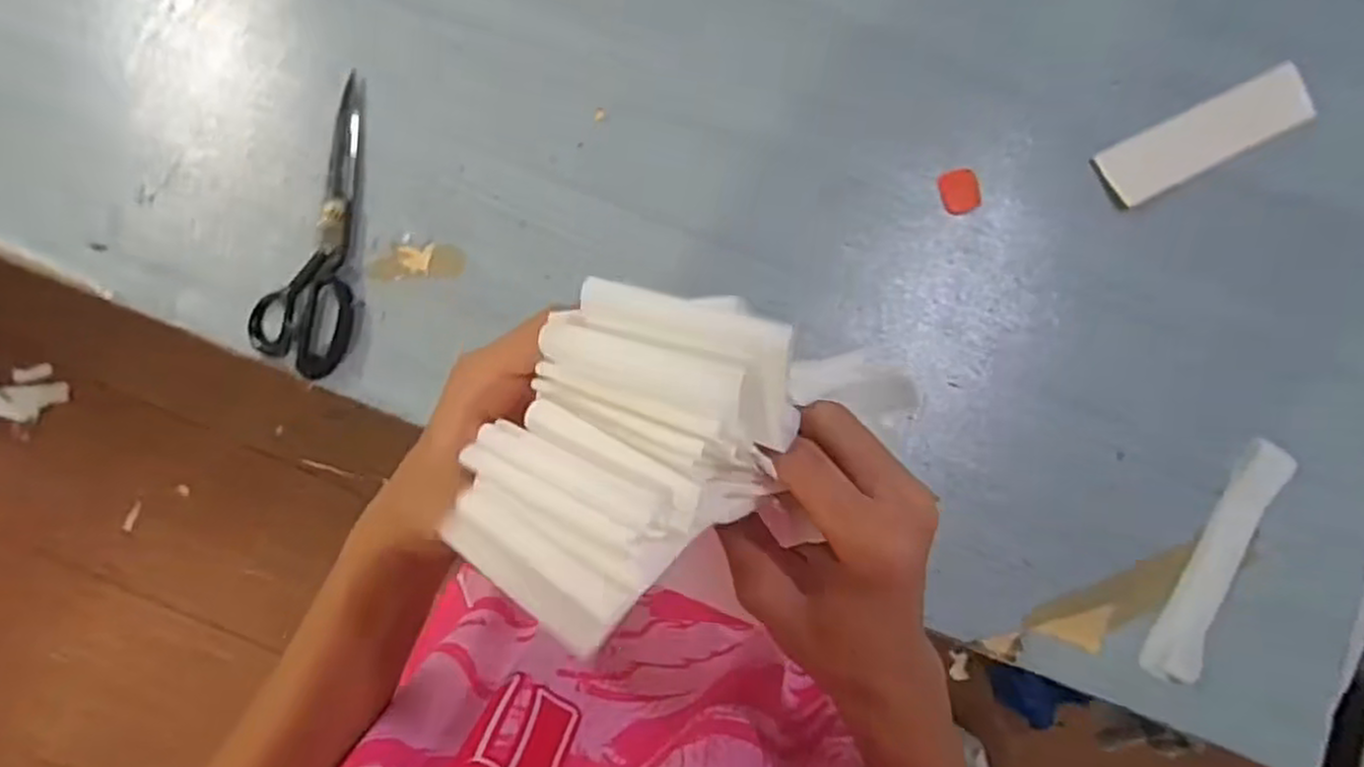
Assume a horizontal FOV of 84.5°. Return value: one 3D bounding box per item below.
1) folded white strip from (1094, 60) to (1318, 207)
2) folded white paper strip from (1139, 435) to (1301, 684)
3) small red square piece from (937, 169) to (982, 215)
[{"bbox_3d":[0.536,-0.254,0.765,0.243,0.019,0.067,-27,74,-9],"label":"folded white strip"},{"bbox_3d":[0.497,0.163,0.692,0.049,0.012,0.235,30,82,2],"label":"folded white paper strip"},{"bbox_3d":[0.277,-0.191,0.747,0.045,0.008,0.044,-17,81,-17],"label":"small red square piece"}]

